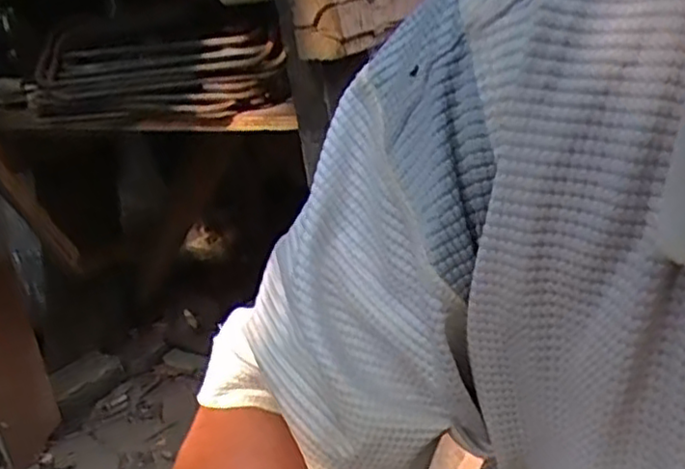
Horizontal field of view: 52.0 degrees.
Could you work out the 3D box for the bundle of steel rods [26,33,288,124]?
[{"bbox_3d":[-0.175,-0.144,0.657,0.229,0.069,0.056,-6,24,0],"label":"bundle of steel rods"}]

